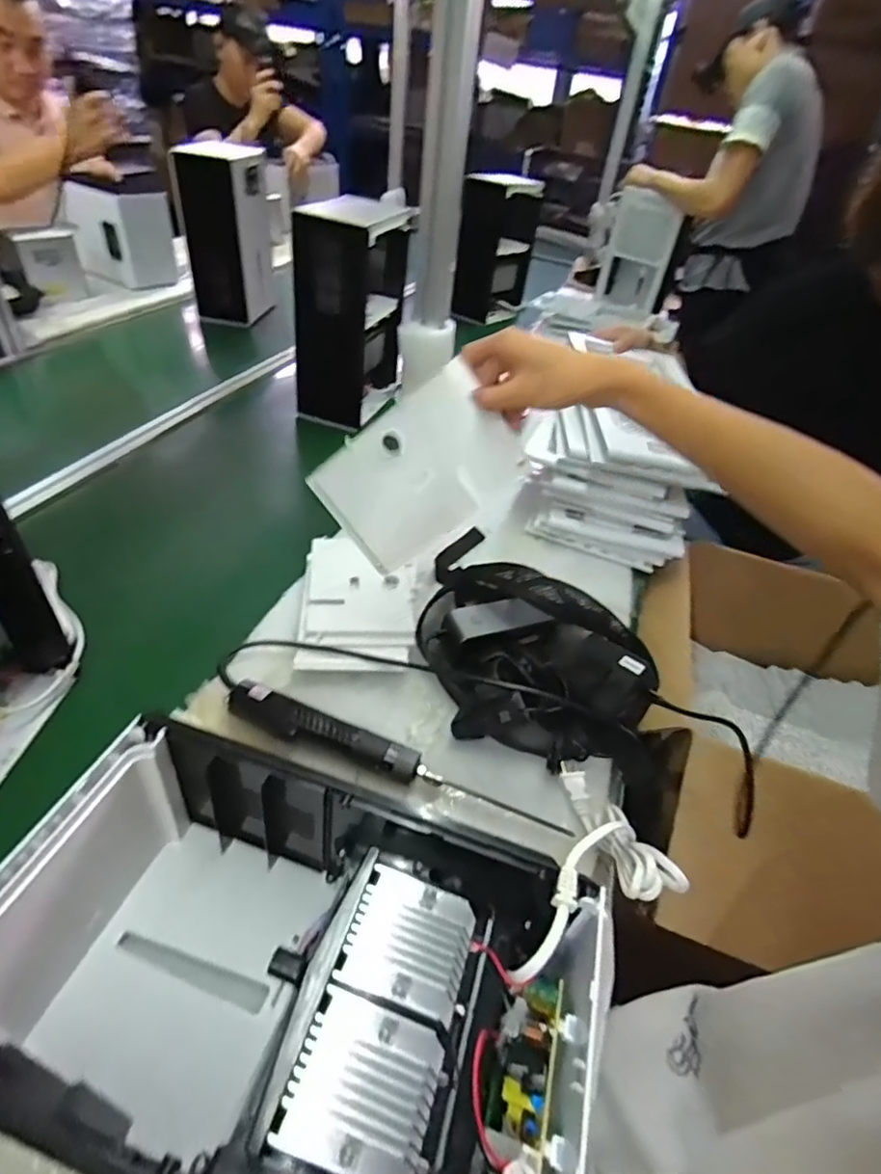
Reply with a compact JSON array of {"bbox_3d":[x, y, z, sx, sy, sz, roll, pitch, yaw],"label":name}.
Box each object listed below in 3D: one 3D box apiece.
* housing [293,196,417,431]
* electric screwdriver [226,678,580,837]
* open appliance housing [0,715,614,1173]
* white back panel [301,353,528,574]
[{"bbox_3d":[-0.163,-0.537,1.104,0.145,0.323,0.234,14,42,7],"label":"housing"},{"bbox_3d":[-0.047,0.163,0.538,0.339,0.035,0.035,18,42,11],"label":"electric screwdriver"},{"bbox_3d":[-0.093,0.247,0.359,0.349,0.142,0.209,16,42,10],"label":"open appliance housing"},{"bbox_3d":[-0.017,-0.104,0.554,0.186,0.141,0.021,-33,19,12],"label":"white back panel"}]

